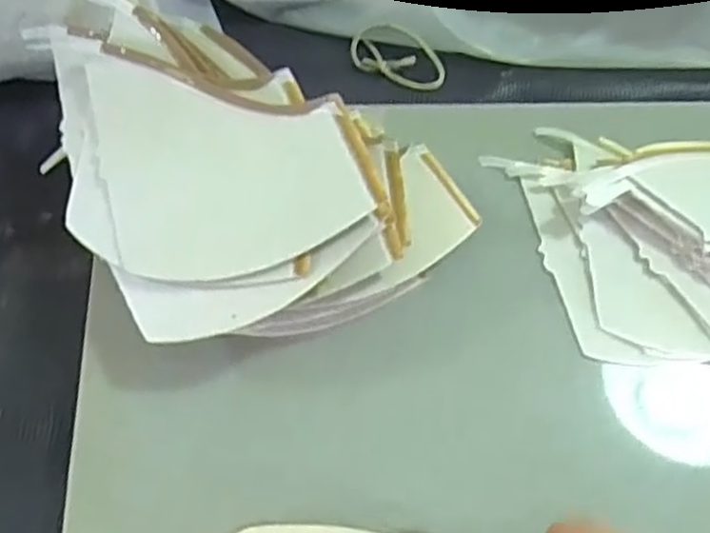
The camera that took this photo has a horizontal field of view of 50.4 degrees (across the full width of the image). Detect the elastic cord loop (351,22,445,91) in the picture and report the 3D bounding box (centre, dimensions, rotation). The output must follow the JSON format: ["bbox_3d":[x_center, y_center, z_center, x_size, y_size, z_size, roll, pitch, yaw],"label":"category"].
[{"bbox_3d":[0.019,-0.091,0.326,0.042,0.008,0.024,33,72,9],"label":"elastic cord loop"}]

